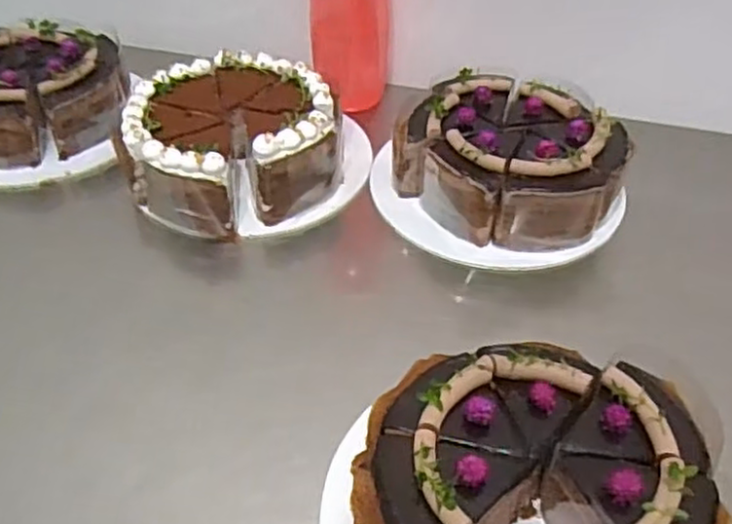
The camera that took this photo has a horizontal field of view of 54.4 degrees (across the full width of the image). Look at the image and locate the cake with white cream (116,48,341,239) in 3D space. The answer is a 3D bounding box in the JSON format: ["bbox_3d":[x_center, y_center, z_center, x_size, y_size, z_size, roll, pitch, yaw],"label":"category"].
[{"bbox_3d":[-0.107,-0.104,0.601,0.168,0.065,0.169,1,43,-1],"label":"cake with white cream"}]

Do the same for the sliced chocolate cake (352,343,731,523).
[{"bbox_3d":[0.082,0.117,0.365,0.176,0.066,0.146,3,43,2],"label":"sliced chocolate cake"}]

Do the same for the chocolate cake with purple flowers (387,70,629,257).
[{"bbox_3d":[0.116,-0.079,0.582,0.171,0.081,0.139,21,47,20],"label":"chocolate cake with purple flowers"}]

